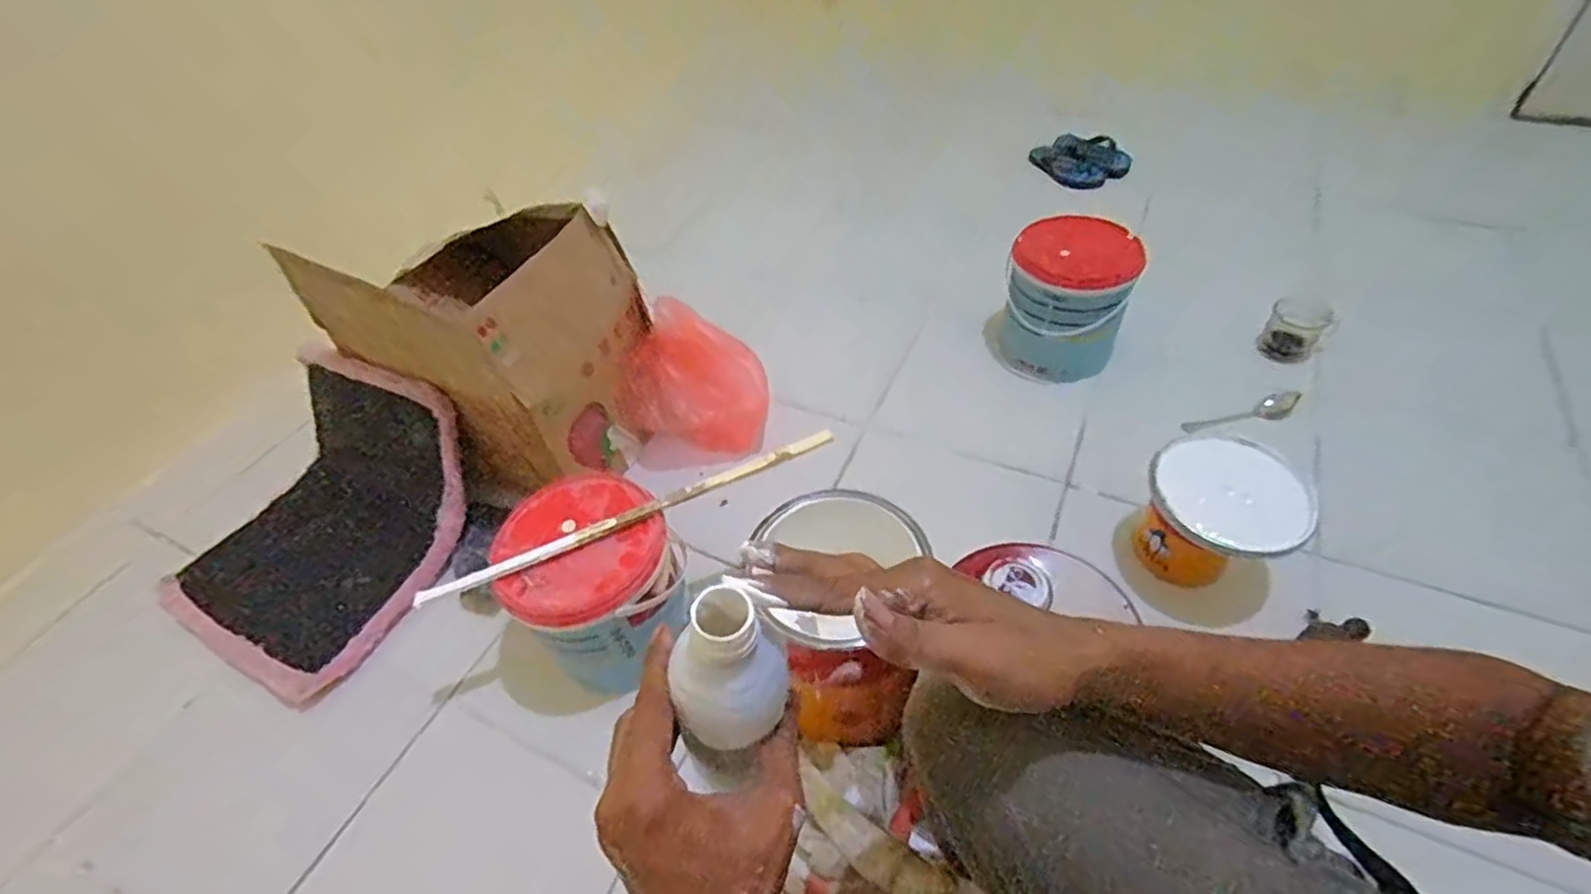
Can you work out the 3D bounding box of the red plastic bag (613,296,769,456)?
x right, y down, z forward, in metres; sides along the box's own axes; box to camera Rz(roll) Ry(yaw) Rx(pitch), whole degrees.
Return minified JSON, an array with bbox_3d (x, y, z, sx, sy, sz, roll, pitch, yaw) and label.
[{"bbox_3d":[-0.148,-0.093,1.013,0.201,0.205,0.109,-7,47,0],"label":"red plastic bag"}]

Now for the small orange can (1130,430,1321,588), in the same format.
[{"bbox_3d":[0.505,0.092,0.816,0.164,0.155,0.161,-34,52,-22],"label":"small orange can"}]

